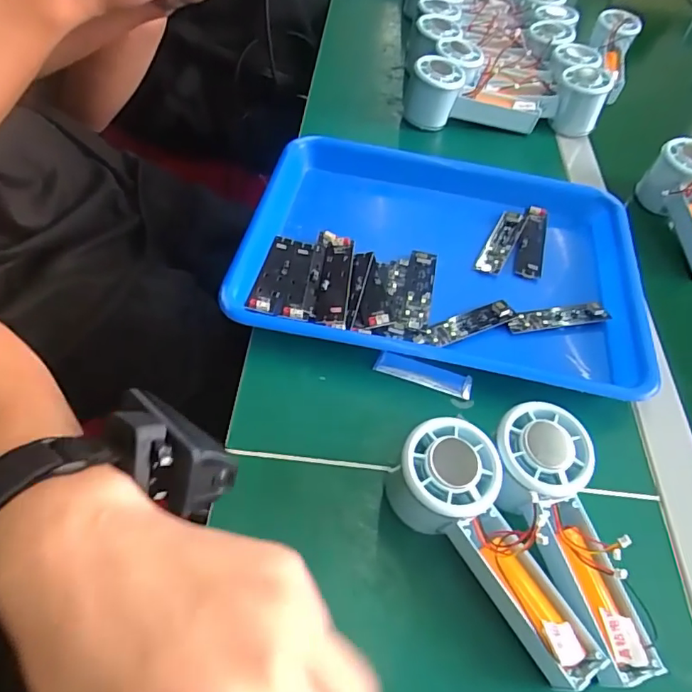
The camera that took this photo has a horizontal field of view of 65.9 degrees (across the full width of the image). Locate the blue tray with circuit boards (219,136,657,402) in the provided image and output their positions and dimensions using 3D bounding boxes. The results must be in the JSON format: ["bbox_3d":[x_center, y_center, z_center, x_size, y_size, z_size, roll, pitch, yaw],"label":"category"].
[{"bbox_3d":[0.091,-0.078,0.471,0.338,0.033,0.240,11,53,3],"label":"blue tray with circuit boards"}]

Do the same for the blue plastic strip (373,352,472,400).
[{"bbox_3d":[0.059,0.022,0.411,0.074,0.008,0.019,14,53,5],"label":"blue plastic strip"}]

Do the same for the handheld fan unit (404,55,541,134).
[{"bbox_3d":[0.142,-0.278,0.614,0.149,0.060,0.047,7,52,-16],"label":"handheld fan unit"}]

